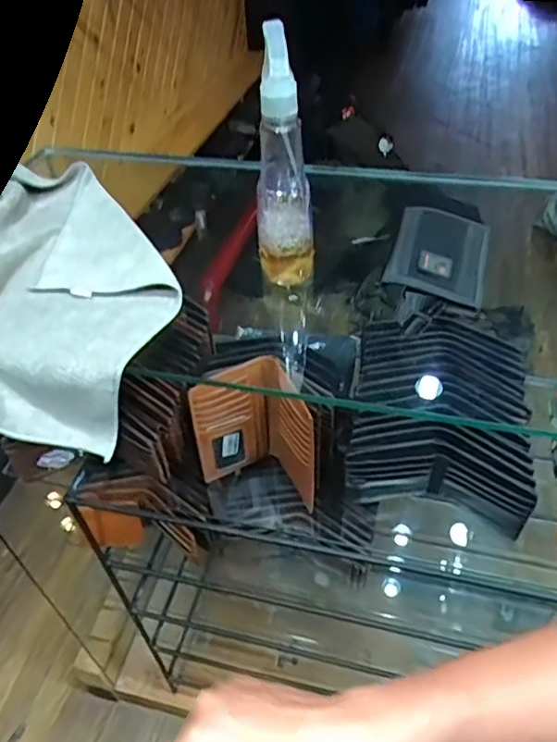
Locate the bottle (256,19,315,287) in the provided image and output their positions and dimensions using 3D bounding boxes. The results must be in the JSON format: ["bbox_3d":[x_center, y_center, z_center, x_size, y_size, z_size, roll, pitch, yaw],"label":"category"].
[{"bbox_3d":[0.005,-0.185,0.533,0.054,0.213,0.068,-4,45,0],"label":"bottle"}]

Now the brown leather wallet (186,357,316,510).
[{"bbox_3d":[-0.031,0.086,0.694,0.117,0.172,0.121,-18,47,-14],"label":"brown leather wallet"}]

